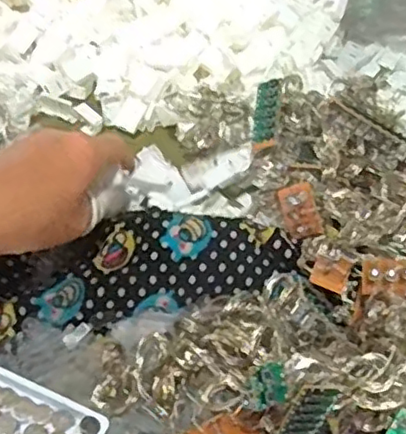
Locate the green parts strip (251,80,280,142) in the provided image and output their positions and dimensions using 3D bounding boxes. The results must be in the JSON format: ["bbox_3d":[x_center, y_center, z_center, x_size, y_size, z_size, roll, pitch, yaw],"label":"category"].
[{"bbox_3d":[0.050,-0.085,0.500,0.021,0.005,0.058,-9,59,30],"label":"green parts strip"}]

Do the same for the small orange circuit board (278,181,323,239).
[{"bbox_3d":[0.064,-0.004,0.416,0.022,0.004,0.038,-18,71,8],"label":"small orange circuit board"}]

